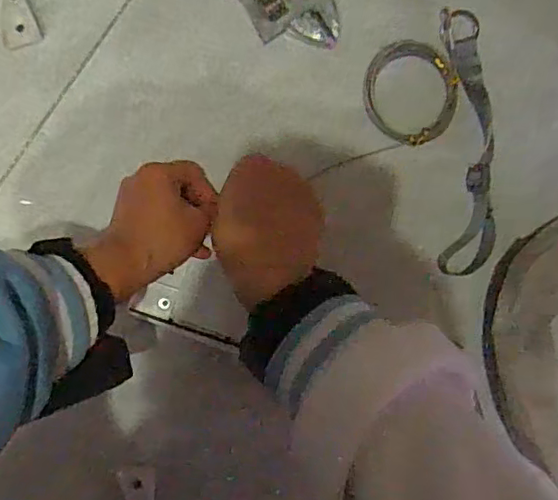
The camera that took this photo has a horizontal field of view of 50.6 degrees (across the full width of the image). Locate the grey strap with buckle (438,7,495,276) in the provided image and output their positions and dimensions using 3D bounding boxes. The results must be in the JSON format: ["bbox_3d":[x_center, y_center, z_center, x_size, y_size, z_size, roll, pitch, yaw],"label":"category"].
[{"bbox_3d":[0.160,-0.090,0.497,0.044,0.018,0.221,-1,92,-7],"label":"grey strap with buckle"}]

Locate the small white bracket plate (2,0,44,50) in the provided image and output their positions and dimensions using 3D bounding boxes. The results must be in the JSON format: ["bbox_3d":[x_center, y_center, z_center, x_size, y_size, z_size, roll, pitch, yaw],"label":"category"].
[{"bbox_3d":[-0.203,-0.183,0.450,0.029,0.006,0.057,-23,94,-6],"label":"small white bracket plate"}]

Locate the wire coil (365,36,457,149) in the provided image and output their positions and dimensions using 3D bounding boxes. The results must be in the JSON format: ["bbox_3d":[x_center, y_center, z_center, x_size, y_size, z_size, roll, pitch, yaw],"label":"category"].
[{"bbox_3d":[0.111,-0.131,0.493,0.080,0.004,0.086,0,91,-7],"label":"wire coil"}]

